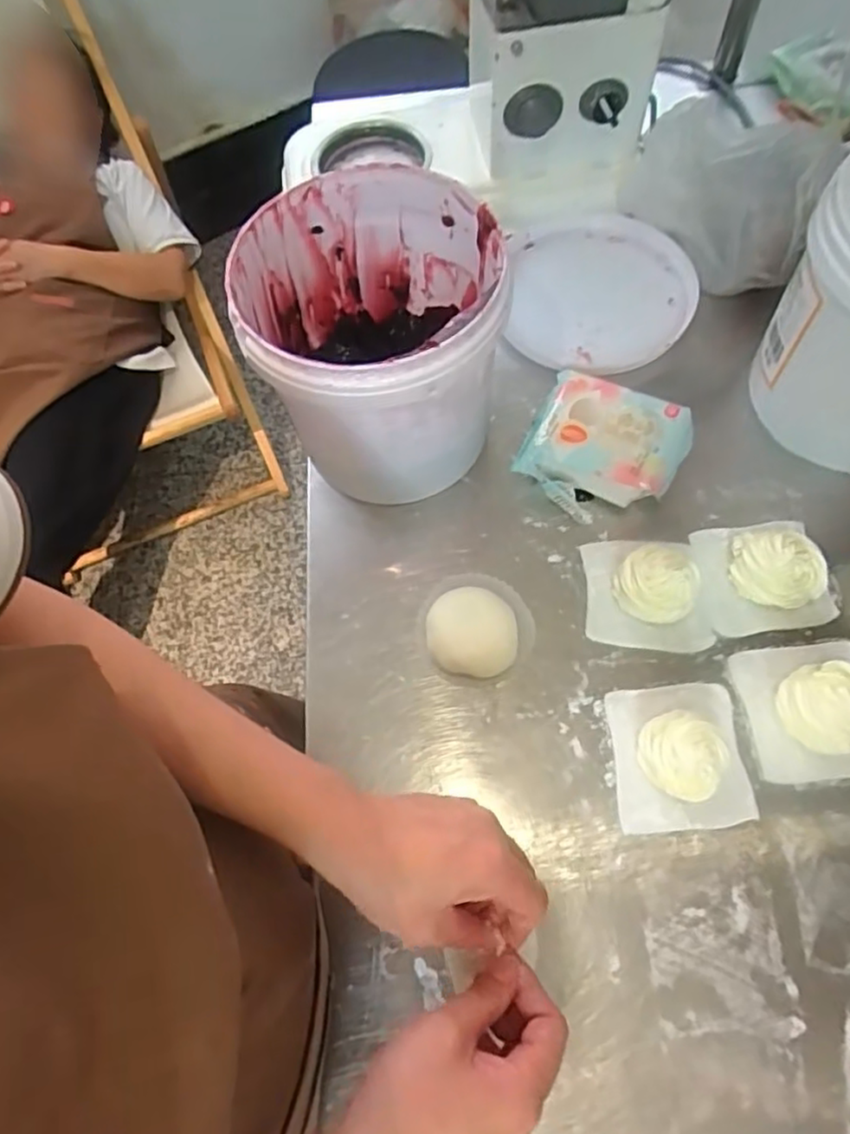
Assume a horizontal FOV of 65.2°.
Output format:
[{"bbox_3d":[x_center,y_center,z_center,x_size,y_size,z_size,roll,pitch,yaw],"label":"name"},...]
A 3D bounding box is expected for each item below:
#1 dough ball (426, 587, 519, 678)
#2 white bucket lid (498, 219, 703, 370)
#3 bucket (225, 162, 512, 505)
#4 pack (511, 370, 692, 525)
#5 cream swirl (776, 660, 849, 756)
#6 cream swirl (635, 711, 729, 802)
[{"bbox_3d":[0.038,0.054,0.535,0.069,0.037,0.066,-1,64,3],"label":"dough ball"},{"bbox_3d":[0.181,-0.282,0.677,0.187,0.029,0.201,-1,64,3],"label":"white bucket lid"},{"bbox_3d":[-0.037,-0.173,0.555,0.188,0.194,0.201,-1,64,3],"label":"bucket"},{"bbox_3d":[0.156,-0.107,0.592,0.132,0.048,0.128,28,69,15],"label":"pack"},{"bbox_3d":[0.292,0.102,0.483,0.060,0.048,0.063,-31,67,-11],"label":"cream swirl"},{"bbox_3d":[0.181,0.135,0.473,0.054,0.050,0.051,-1,64,3],"label":"cream swirl"}]

